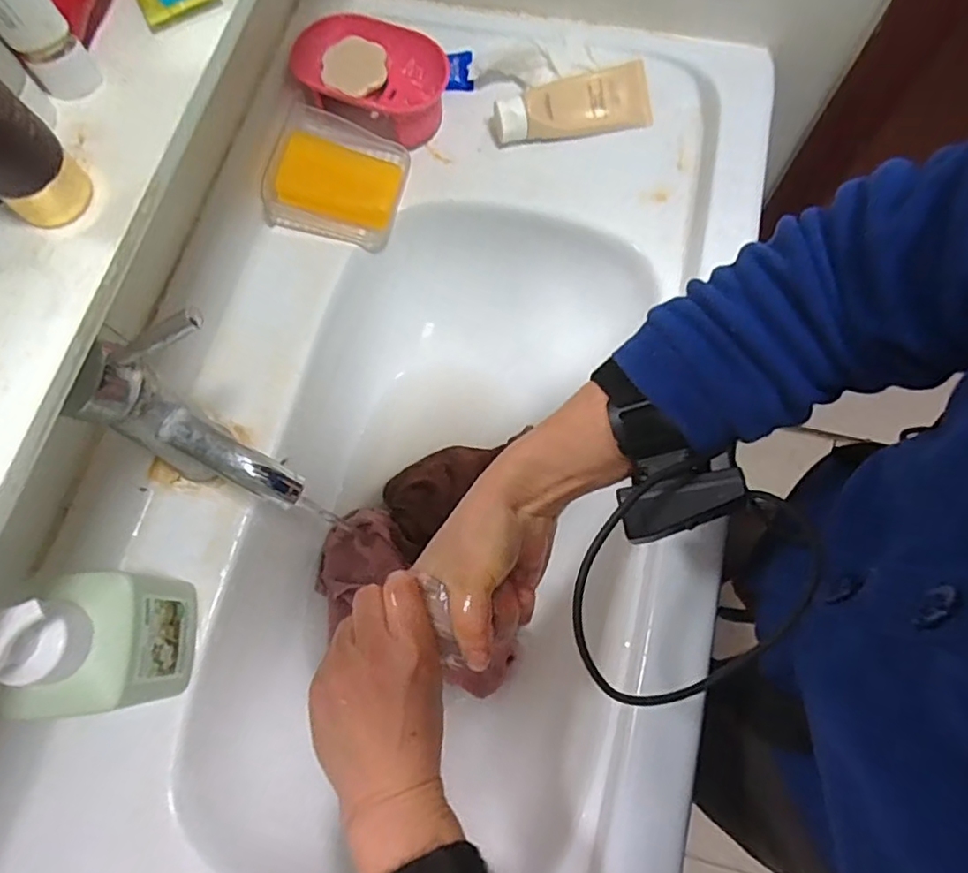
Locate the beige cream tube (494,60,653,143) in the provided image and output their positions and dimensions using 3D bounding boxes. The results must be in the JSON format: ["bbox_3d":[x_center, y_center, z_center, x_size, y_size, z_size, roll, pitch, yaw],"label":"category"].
[{"bbox_3d":[0.087,-0.328,0.584,0.156,0.039,0.057,-9,72,-1],"label":"beige cream tube"}]

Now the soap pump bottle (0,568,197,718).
[{"bbox_3d":[-0.256,0.128,0.375,0.069,0.174,0.086,-2,72,1],"label":"soap pump bottle"}]

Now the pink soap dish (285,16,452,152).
[{"bbox_3d":[-0.110,-0.348,0.581,0.148,0.060,0.088,16,73,7],"label":"pink soap dish"}]

